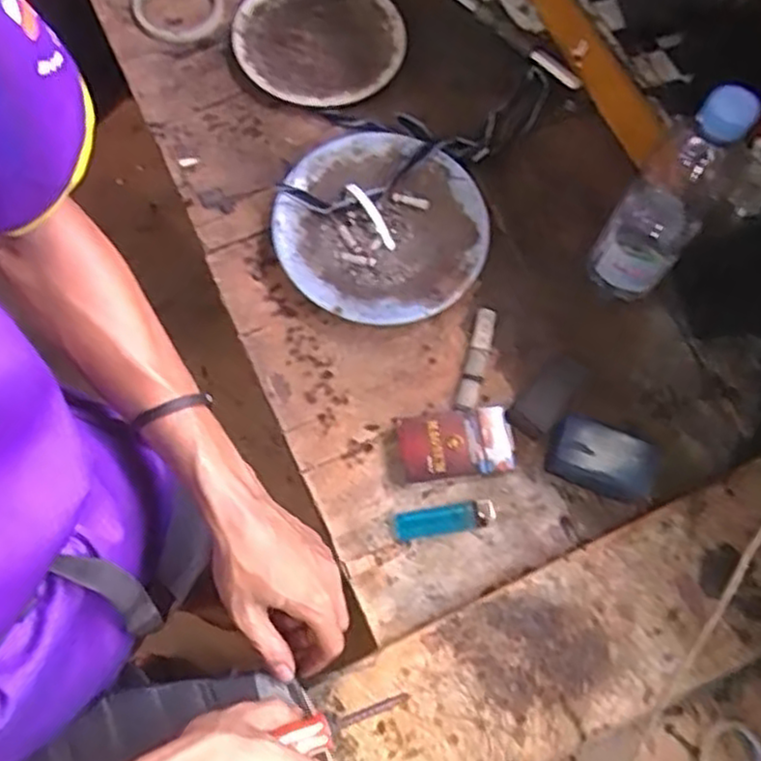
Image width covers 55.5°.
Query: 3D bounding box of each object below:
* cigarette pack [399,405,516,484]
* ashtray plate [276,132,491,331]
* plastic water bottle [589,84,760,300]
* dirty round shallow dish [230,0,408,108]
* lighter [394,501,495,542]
[{"bbox_3d":[0.065,0.054,0.617,0.096,0.025,0.055,-8,72,-4],"label":"cigarette pack"},{"bbox_3d":[0.001,-0.139,0.679,0.189,0.038,0.186,1,72,-2],"label":"ashtray plate"},{"bbox_3d":[0.228,-0.135,0.577,0.073,0.234,0.063,34,74,9],"label":"plastic water bottle"},{"bbox_3d":[-0.062,-0.357,0.752,0.168,0.019,0.164,1,72,-2],"label":"dirty round shallow dish"},{"bbox_3d":[0.054,0.117,0.605,0.085,0.014,0.023,-8,72,-4],"label":"lighter"}]

